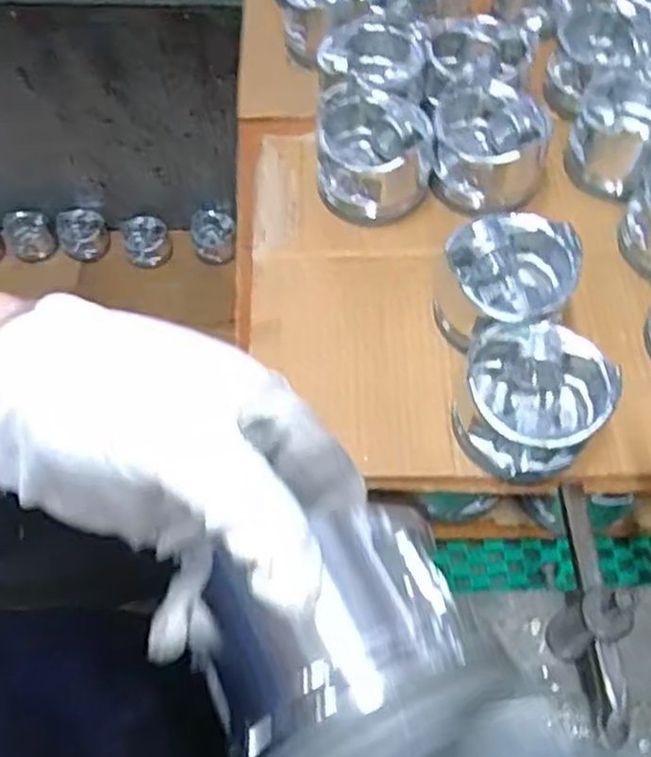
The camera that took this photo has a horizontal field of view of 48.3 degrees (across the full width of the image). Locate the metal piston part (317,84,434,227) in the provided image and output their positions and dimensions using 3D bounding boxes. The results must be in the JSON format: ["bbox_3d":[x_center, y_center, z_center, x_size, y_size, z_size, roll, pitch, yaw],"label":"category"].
[{"bbox_3d":[0.035,-0.168,0.548,0.087,0.056,0.084,4,60,3],"label":"metal piston part"}]

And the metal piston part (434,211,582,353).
[{"bbox_3d":[0.119,-0.056,0.494,0.088,0.073,0.085,-1,59,0],"label":"metal piston part"}]

